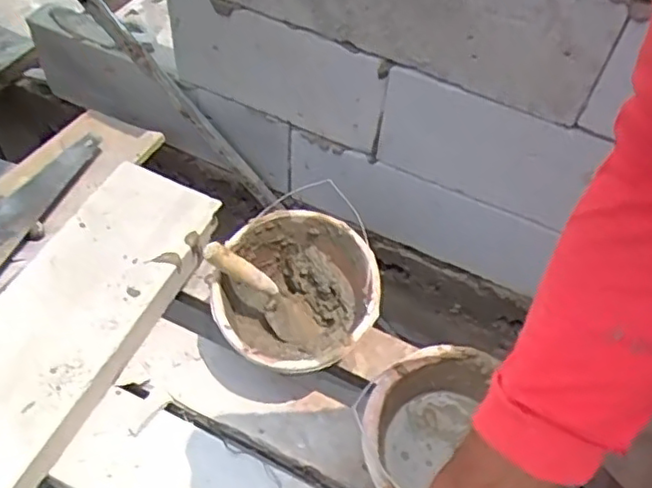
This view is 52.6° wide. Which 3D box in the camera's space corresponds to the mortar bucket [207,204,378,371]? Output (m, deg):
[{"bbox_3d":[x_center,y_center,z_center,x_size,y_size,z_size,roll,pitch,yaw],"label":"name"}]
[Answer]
[{"bbox_3d":[-0.045,0.097,1.015,0.232,0.158,0.253,2,54,-3],"label":"mortar bucket"}]

